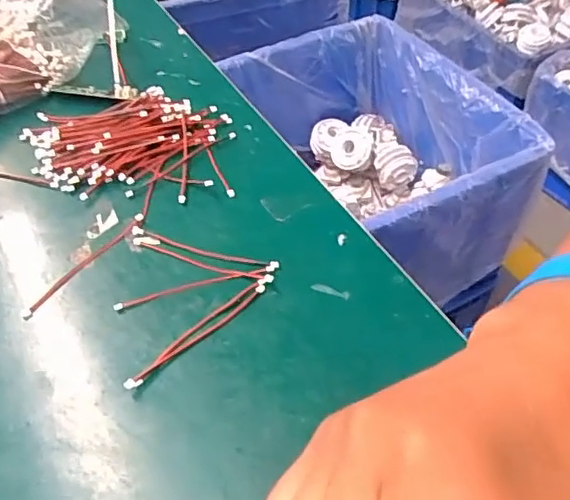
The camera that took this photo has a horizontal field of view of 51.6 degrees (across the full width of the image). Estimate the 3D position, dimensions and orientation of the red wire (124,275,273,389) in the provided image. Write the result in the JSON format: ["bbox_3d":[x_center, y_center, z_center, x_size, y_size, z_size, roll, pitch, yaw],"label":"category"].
[{"bbox_3d":[-0.051,0.049,0.367,0.111,0.006,0.014,-34,57,-25],"label":"red wire"}]

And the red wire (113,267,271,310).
[{"bbox_3d":[-0.060,0.024,0.391,0.105,0.004,0.008,-13,50,-10],"label":"red wire"}]

